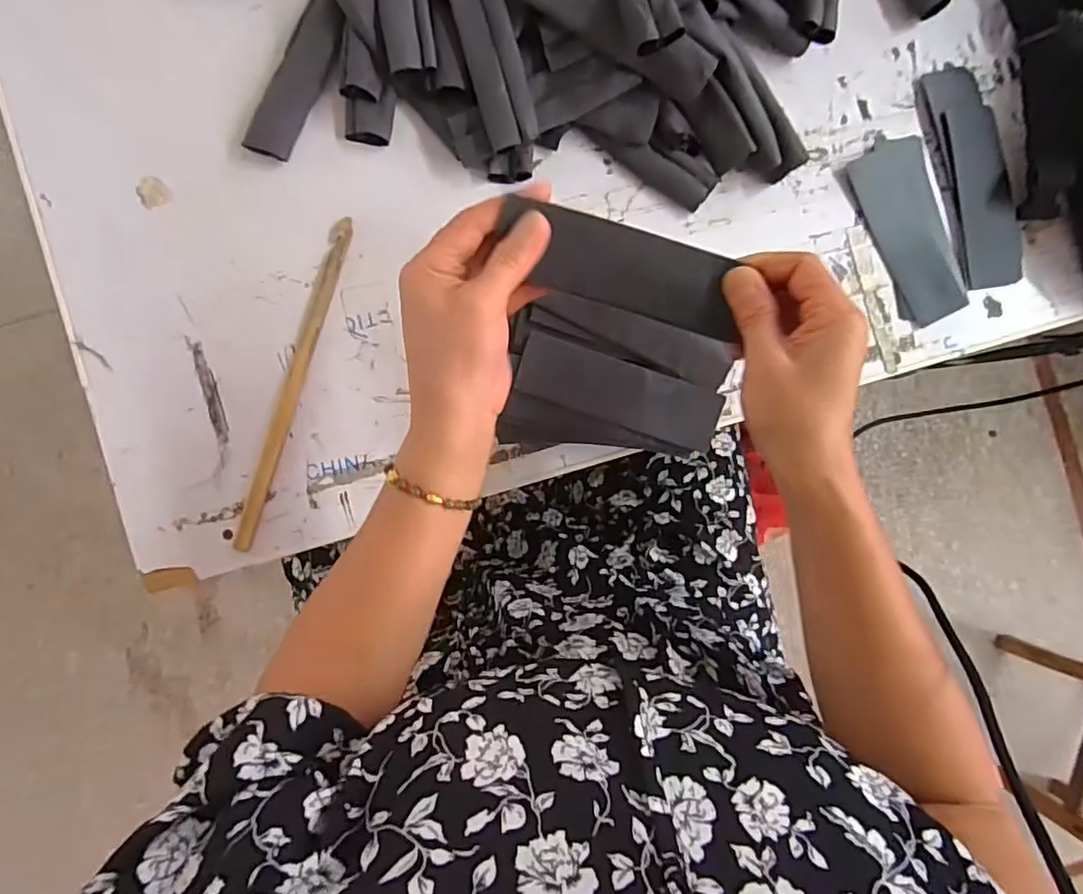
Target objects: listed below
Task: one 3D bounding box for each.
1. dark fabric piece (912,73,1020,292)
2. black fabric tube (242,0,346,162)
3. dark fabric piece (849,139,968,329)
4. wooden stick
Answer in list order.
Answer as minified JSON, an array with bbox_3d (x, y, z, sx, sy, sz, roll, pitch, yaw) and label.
[{"bbox_3d":[0.359,-0.224,0.498,0.056,0.010,0.182,-14,91,-3],"label":"dark fabric piece"},{"bbox_3d":[-0.186,-0.284,0.456,0.035,0.015,0.128,27,98,-4],"label":"black fabric tube"},{"bbox_3d":[0.305,-0.178,0.497,0.060,0.012,0.148,-19,91,-3],"label":"dark fabric piece"},{"bbox_3d":[-0.194,-0.049,0.465,0.016,0.005,0.262,17,89,-3],"label":"wooden stick"}]

